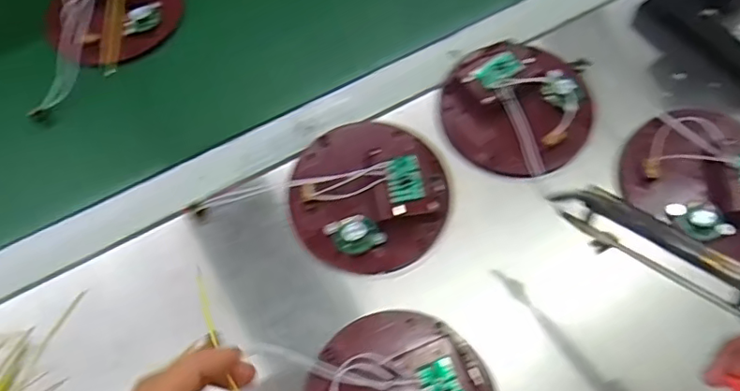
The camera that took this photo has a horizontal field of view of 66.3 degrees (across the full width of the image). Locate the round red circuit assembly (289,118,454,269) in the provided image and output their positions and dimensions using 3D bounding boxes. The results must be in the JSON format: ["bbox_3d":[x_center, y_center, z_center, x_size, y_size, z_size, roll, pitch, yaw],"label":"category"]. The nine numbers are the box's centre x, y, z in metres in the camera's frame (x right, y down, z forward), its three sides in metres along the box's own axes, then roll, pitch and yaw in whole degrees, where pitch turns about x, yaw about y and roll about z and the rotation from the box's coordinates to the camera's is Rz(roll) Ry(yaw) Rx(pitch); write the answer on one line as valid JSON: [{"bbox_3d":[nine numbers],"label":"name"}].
[{"bbox_3d":[-0.002,-0.007,0.414,0.111,0.024,0.115,0,66,0],"label":"round red circuit assembly"}]

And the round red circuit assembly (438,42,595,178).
[{"bbox_3d":[0.116,-0.073,0.444,0.110,0.022,0.112,0,66,0],"label":"round red circuit assembly"}]

